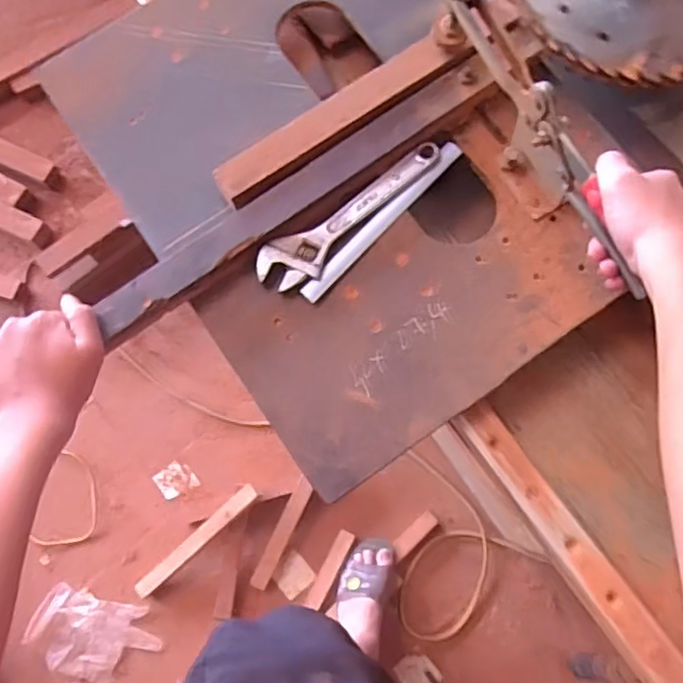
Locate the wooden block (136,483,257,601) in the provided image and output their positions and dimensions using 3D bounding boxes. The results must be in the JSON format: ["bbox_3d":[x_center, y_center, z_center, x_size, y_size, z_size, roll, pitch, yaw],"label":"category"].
[{"bbox_3d":[-0.285,0.394,1.264,0.304,0.032,0.035,-43,75,6],"label":"wooden block"}]

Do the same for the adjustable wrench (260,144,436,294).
[{"bbox_3d":[0.013,-0.109,0.564,0.196,0.008,0.045,-35,75,-7],"label":"adjustable wrench"}]

